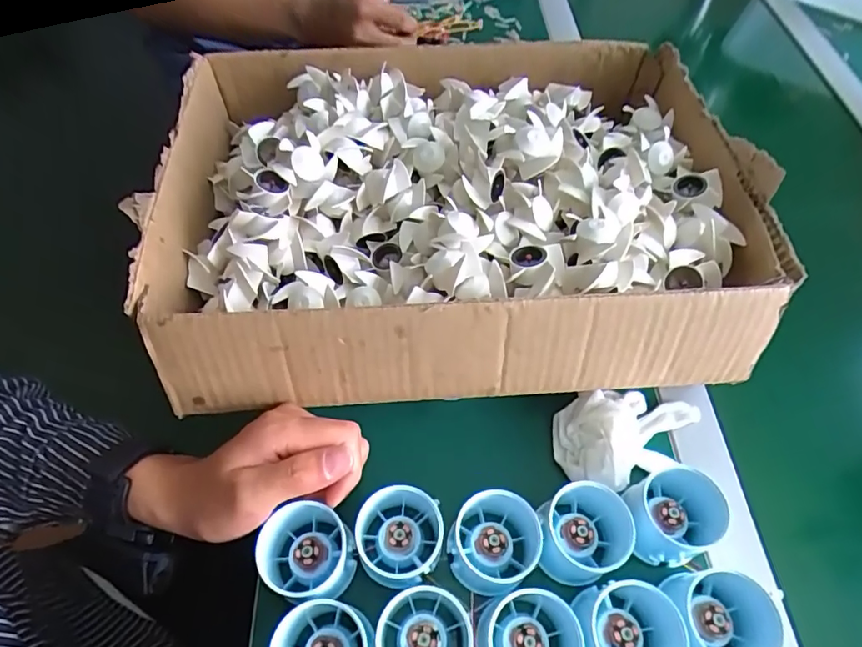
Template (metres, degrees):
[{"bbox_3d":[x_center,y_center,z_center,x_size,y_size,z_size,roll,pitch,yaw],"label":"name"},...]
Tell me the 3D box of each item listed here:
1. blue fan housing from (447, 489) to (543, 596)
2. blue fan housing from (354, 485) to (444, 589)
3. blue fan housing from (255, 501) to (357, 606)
[{"bbox_3d":[0.039,0.138,0.324,0.055,0.048,0.053,1,58,-1],"label":"blue fan housing"},{"bbox_3d":[-0.018,0.132,0.324,0.059,0.049,0.052,-32,64,-19],"label":"blue fan housing"},{"bbox_3d":[-0.076,0.141,0.319,0.054,0.045,0.061,-34,65,-20],"label":"blue fan housing"}]

